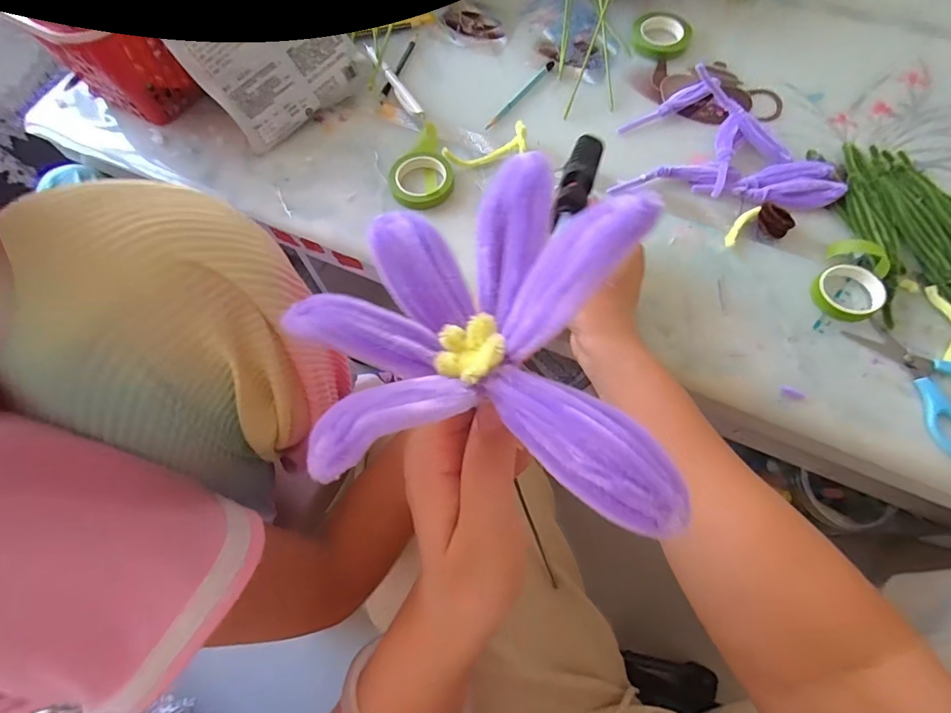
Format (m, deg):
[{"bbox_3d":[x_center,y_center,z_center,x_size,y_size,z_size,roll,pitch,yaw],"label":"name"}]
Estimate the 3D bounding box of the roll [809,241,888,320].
[{"bbox_3d":[0.322,-0.067,0.391,0.052,0.022,0.082,34,72,15],"label":"roll"}]

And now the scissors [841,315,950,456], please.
[{"bbox_3d":[0.373,0.010,0.361,0.095,0.017,0.118,-22,68,-8],"label":"scissors"}]

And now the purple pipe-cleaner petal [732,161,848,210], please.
[{"bbox_3d":[0.296,-0.162,0.437,0.091,0.015,0.044,0,67,2],"label":"purple pipe-cleaner petal"}]

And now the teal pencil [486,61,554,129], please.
[{"bbox_3d":[0.049,-0.286,0.501,0.008,0.004,0.121,35,72,15],"label":"teal pencil"}]

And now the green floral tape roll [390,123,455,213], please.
[{"bbox_3d":[-0.057,-0.190,0.459,0.062,0.015,0.097,-18,67,-6],"label":"green floral tape roll"}]

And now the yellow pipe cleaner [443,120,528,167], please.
[{"bbox_3d":[0.011,-0.205,0.458,0.084,0.024,0.027,-20,67,-7],"label":"yellow pipe cleaner"}]

